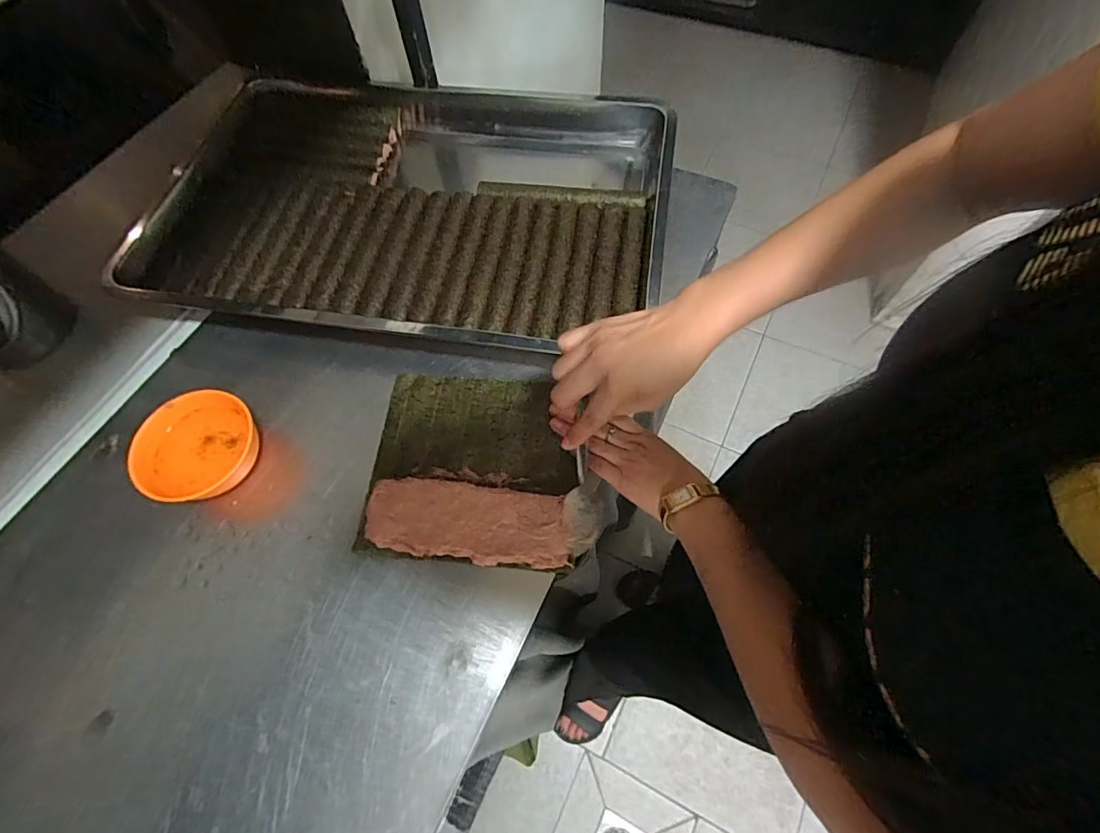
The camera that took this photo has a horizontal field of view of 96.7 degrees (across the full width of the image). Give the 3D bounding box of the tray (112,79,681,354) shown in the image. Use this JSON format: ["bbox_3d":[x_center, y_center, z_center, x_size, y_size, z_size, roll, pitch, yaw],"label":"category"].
[{"bbox_3d":[-0.173,-0.261,0.599,0.615,0.058,0.409,9,64,4],"label":"tray"}]

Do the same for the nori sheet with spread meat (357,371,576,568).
[{"bbox_3d":[-0.072,0.043,0.462,0.189,0.019,0.182,5,64,2],"label":"nori sheet with spread meat"}]

